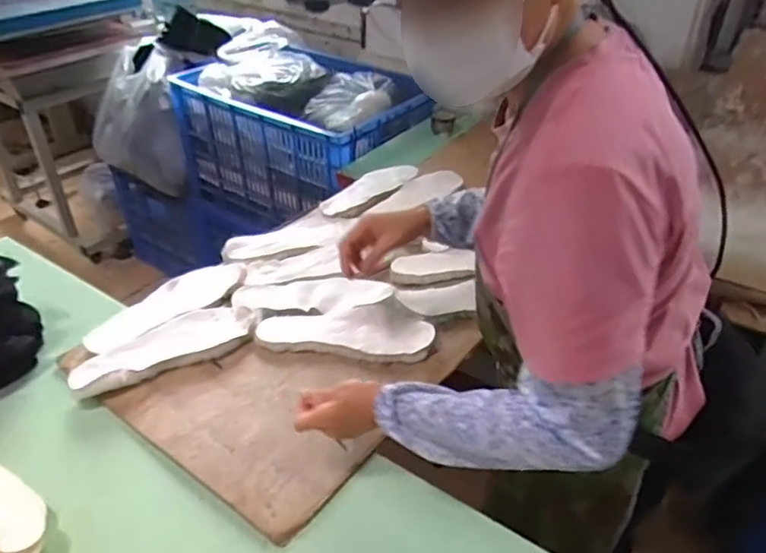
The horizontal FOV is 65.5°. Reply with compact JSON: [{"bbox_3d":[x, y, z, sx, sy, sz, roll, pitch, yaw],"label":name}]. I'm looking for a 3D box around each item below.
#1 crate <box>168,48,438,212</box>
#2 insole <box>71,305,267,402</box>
[{"bbox_3d":[-0.248,-0.414,1.757,0.630,0.338,0.361,23,44,28],"label":"crate"},{"bbox_3d":[-0.325,0.095,0.899,0.269,0.023,0.109,-19,41,-22],"label":"insole"}]

